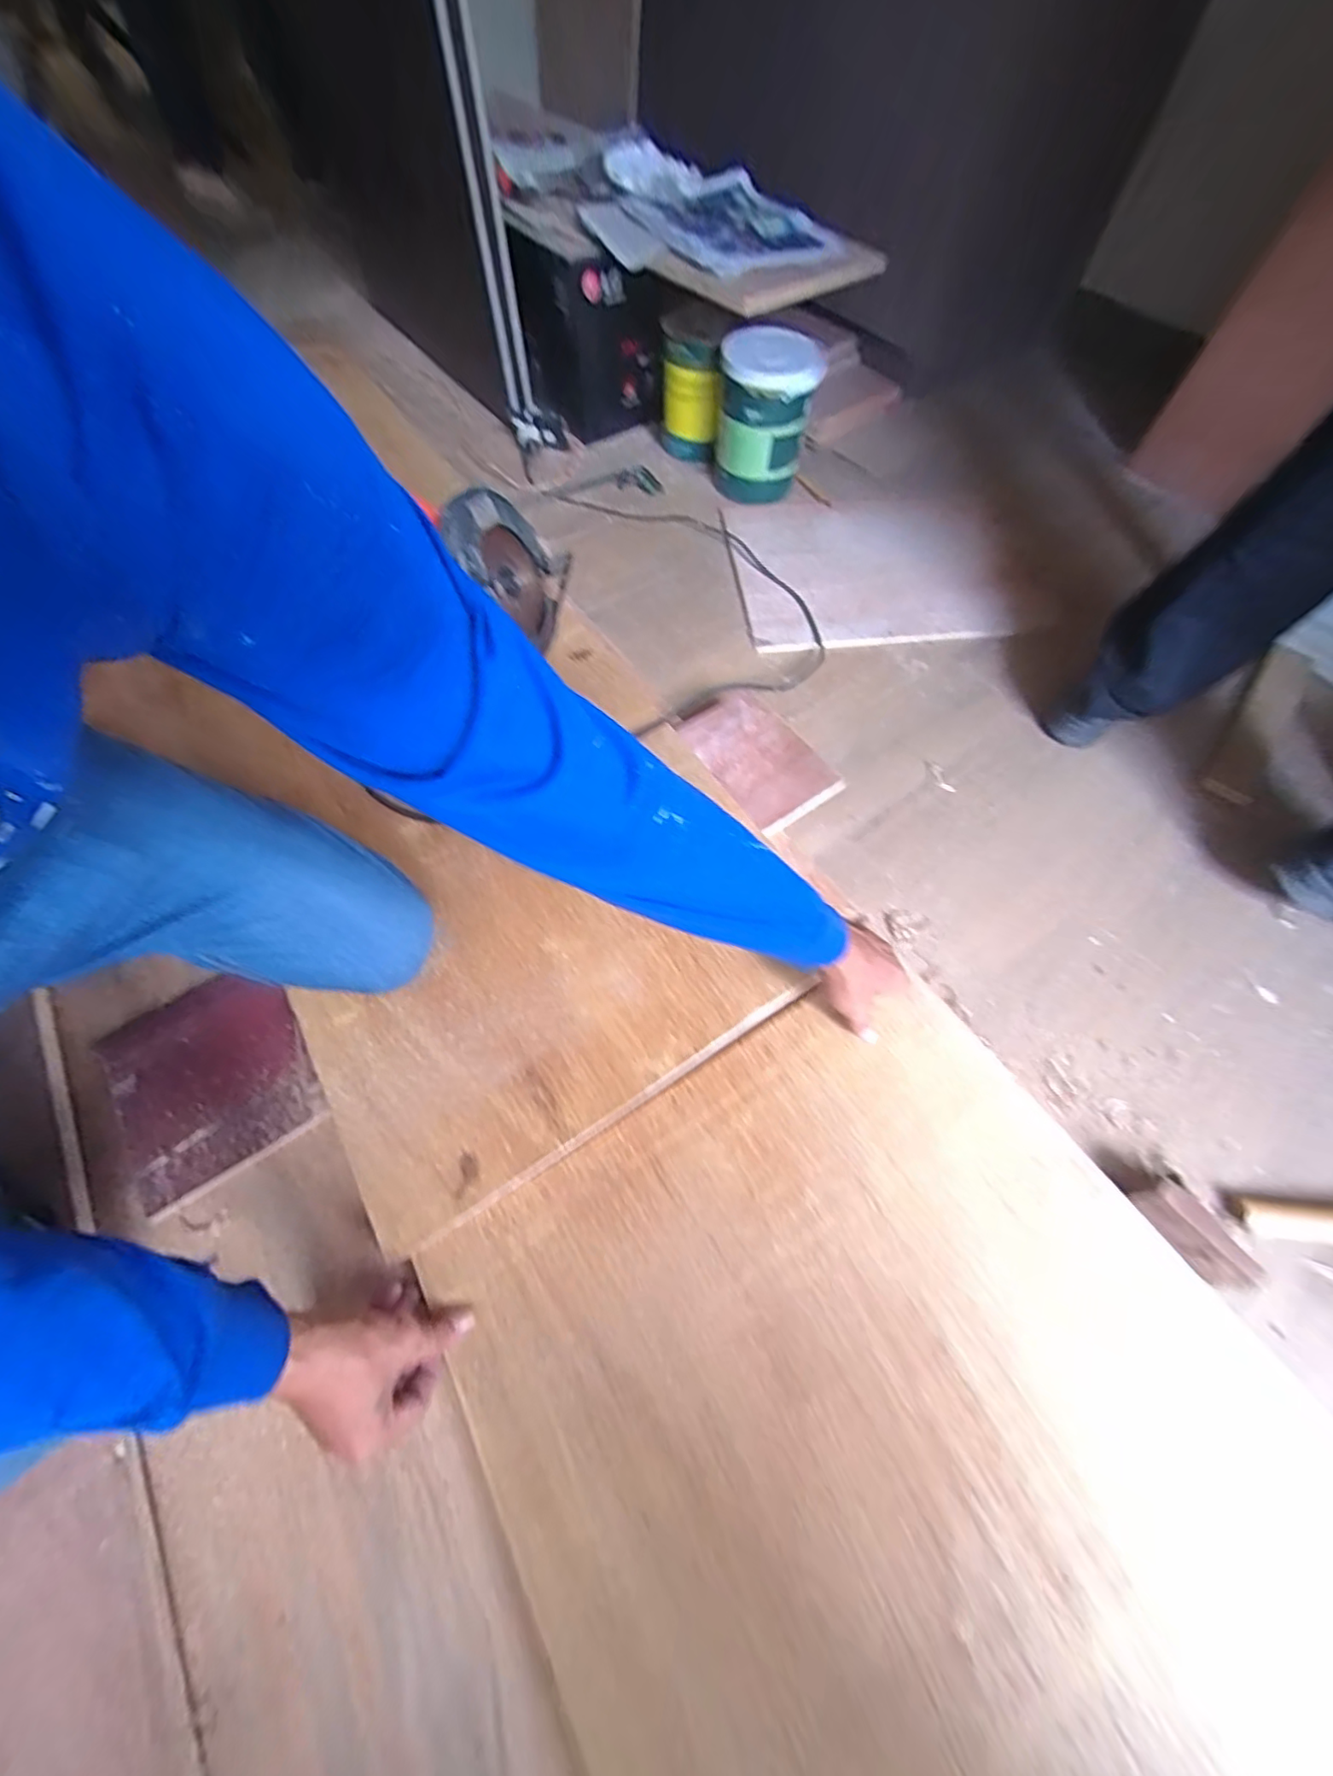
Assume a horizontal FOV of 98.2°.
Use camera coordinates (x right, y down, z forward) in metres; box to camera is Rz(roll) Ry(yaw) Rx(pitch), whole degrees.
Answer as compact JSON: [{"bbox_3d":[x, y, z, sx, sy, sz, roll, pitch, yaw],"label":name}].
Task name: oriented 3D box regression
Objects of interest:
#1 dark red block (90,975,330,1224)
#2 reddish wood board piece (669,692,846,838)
[{"bbox_3d":[-0.469,0.193,0.592,0.182,0.014,0.207,-31,66,-17],"label":"dark red block"},{"bbox_3d":[0.114,-0.190,0.790,0.130,0.025,0.247,-33,63,-3],"label":"reddish wood board piece"}]

